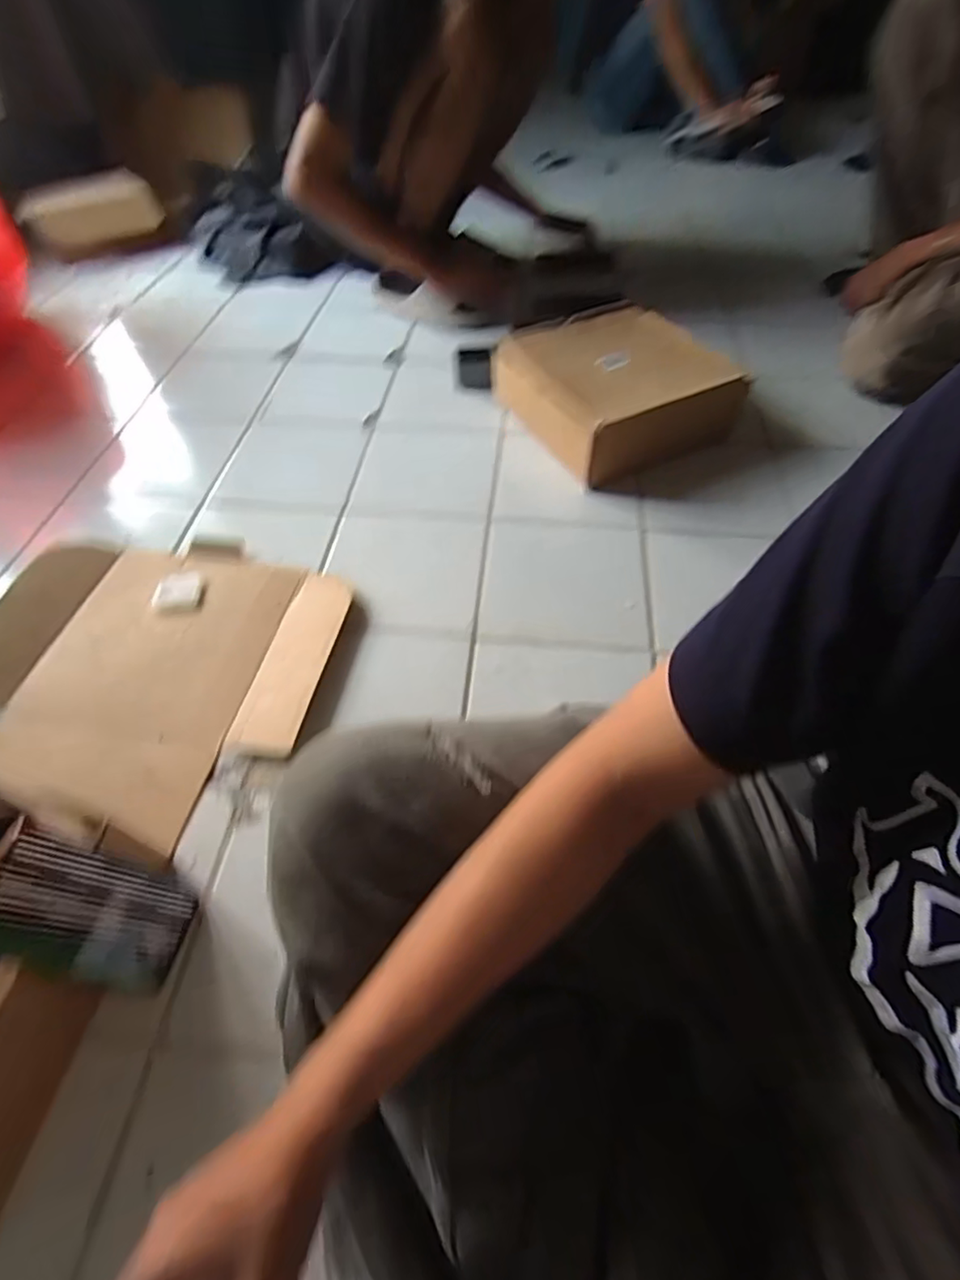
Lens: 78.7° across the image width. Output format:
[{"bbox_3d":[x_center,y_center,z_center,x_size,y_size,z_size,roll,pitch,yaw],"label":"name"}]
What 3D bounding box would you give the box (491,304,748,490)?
[{"bbox_3d":[0.197,-0.379,0.886,0.280,0.103,0.288,-22,57,-15],"label":"box"}]

